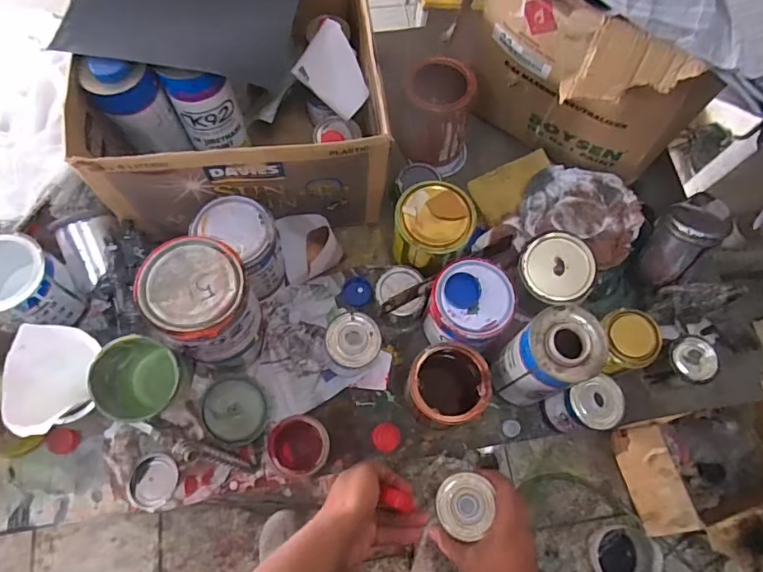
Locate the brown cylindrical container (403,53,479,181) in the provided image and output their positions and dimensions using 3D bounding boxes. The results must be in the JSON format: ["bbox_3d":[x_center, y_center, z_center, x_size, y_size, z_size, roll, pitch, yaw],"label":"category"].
[{"bbox_3d":[0.090,-0.257,0.771,0.105,0.149,0.102,1,70,-3],"label":"brown cylindrical container"}]

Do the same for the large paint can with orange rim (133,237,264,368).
[{"bbox_3d":[-0.187,0.020,0.534,0.108,0.119,0.100,1,70,-3],"label":"large paint can with orange rim"}]

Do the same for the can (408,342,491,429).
[{"bbox_3d":[0.081,0.135,0.653,0.095,0.123,0.096,1,70,-3],"label":"can"}]

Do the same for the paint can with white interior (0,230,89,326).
[{"bbox_3d":[-0.461,0.001,0.639,0.112,0.106,0.102,17,70,3],"label":"paint can with white interior"}]

